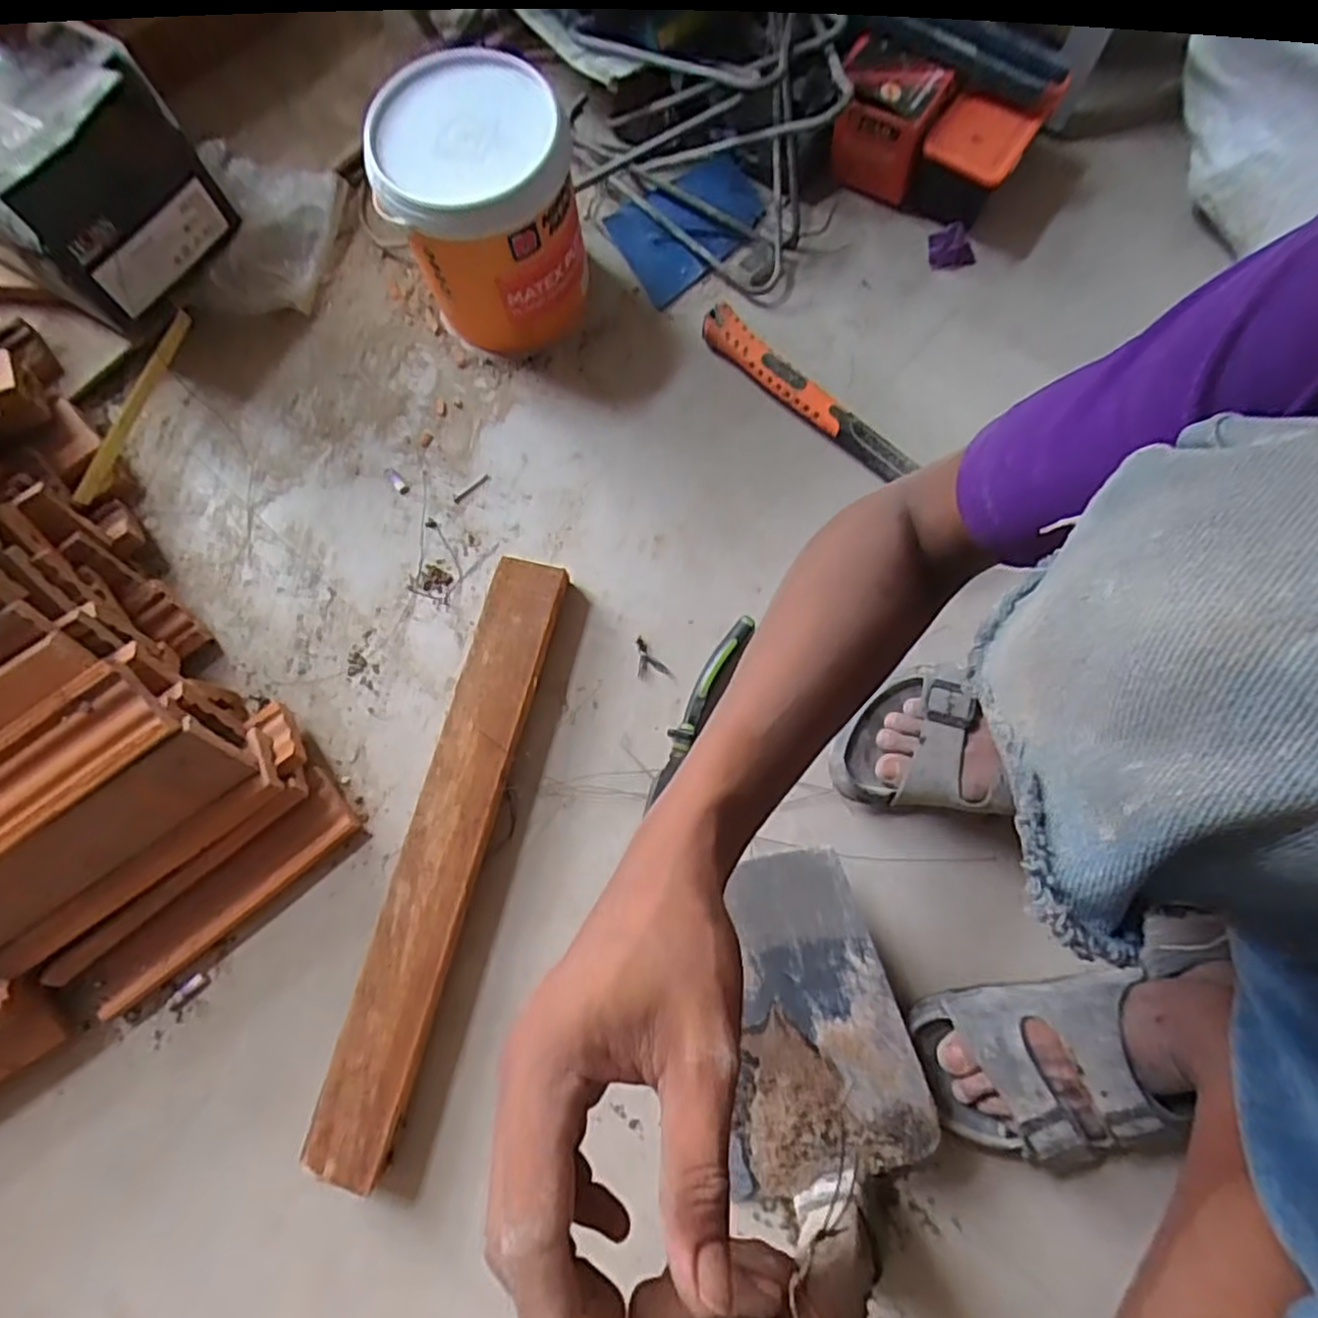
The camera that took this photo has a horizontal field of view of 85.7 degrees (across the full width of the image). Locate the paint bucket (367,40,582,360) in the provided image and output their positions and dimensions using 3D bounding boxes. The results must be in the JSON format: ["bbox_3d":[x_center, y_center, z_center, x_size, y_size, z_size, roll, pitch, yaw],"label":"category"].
[{"bbox_3d":[-0.144,-0.370,0.603,0.145,0.194,0.137,0,76,1],"label":"paint bucket"}]

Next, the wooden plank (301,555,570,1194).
[{"bbox_3d":[-0.164,0.146,0.559,0.061,0.049,0.460,15,78,6],"label":"wooden plank"}]

